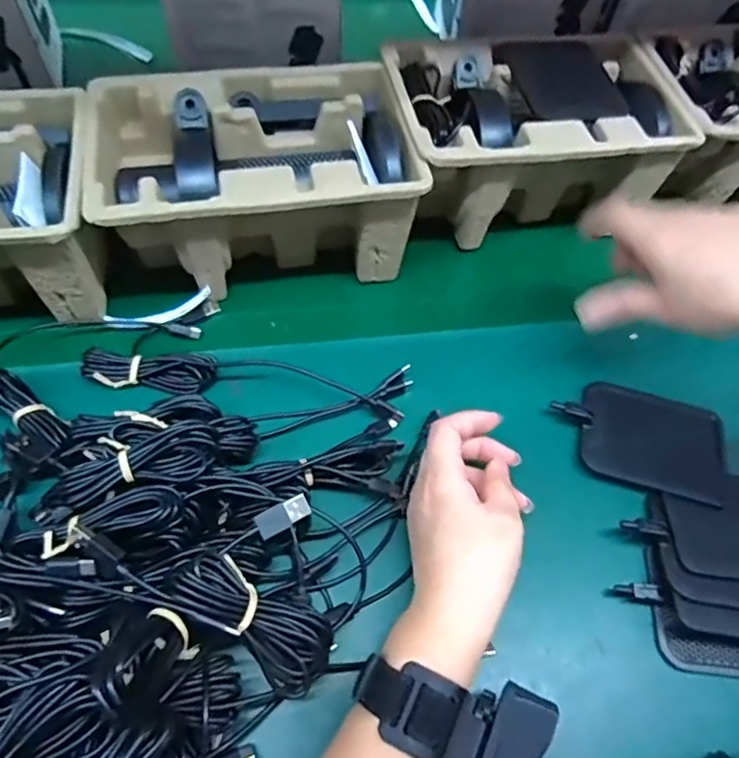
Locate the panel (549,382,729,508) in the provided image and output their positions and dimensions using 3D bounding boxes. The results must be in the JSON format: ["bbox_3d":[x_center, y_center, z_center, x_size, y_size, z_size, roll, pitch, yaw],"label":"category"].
[{"bbox_3d":[0.190,0.040,0.422,0.118,0.013,0.080,18,59,4],"label":"panel"}]

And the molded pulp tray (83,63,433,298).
[{"bbox_3d":[-0.081,-0.144,0.457,0.219,0.110,0.142,-12,56,-7],"label":"molded pulp tray"}]

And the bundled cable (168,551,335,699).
[{"bbox_3d":[-0.058,0.124,0.310,0.094,0.028,0.040,40,60,-11],"label":"bundled cable"}]

